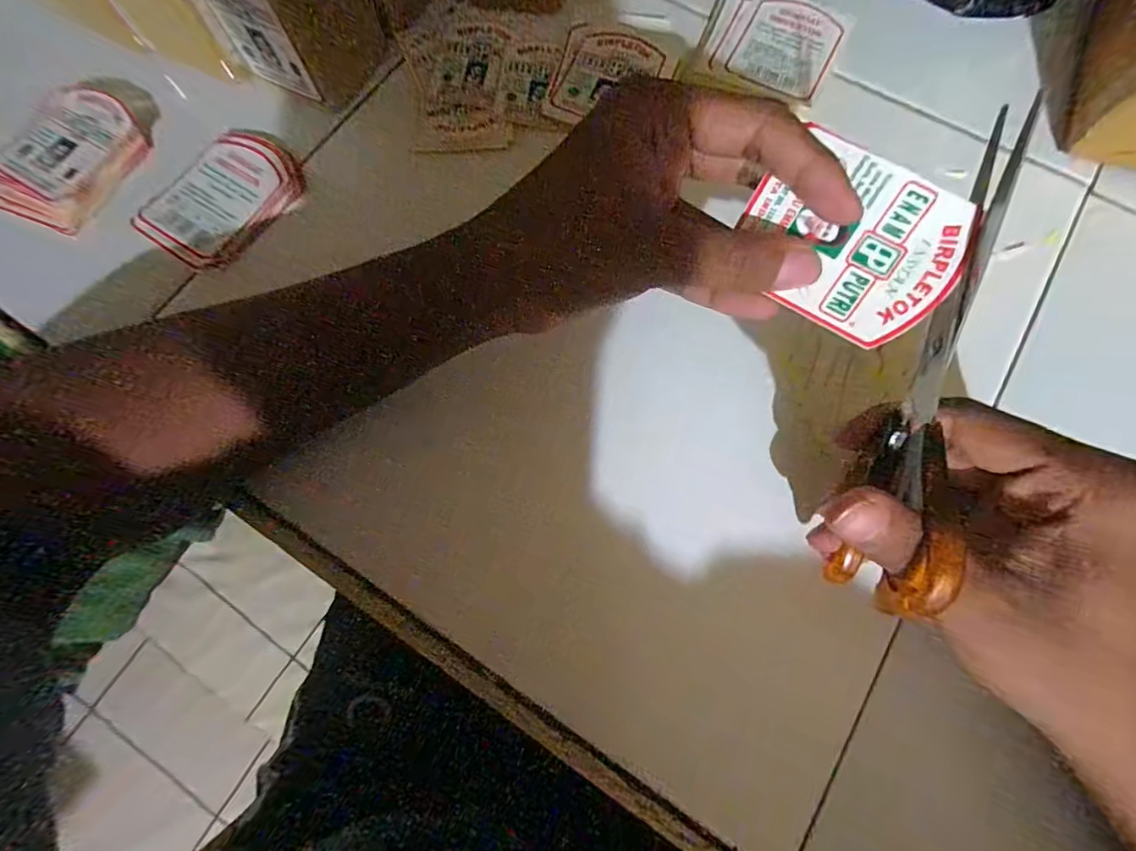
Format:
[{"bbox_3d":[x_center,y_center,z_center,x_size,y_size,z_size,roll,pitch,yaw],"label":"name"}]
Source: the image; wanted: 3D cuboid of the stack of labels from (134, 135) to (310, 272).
[{"bbox_3d":[-0.193,-0.128,0.276,0.056,0.020,0.083,34,80,9],"label":"stack of labels"}]

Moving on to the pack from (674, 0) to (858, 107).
[{"bbox_3d":[0.121,-0.232,0.298,0.083,0.007,0.085,23,78,7],"label":"pack"}]

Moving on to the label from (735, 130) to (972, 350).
[{"bbox_3d":[0.097,-0.064,0.172,0.070,0.004,0.053,35,109,12],"label":"label"}]

